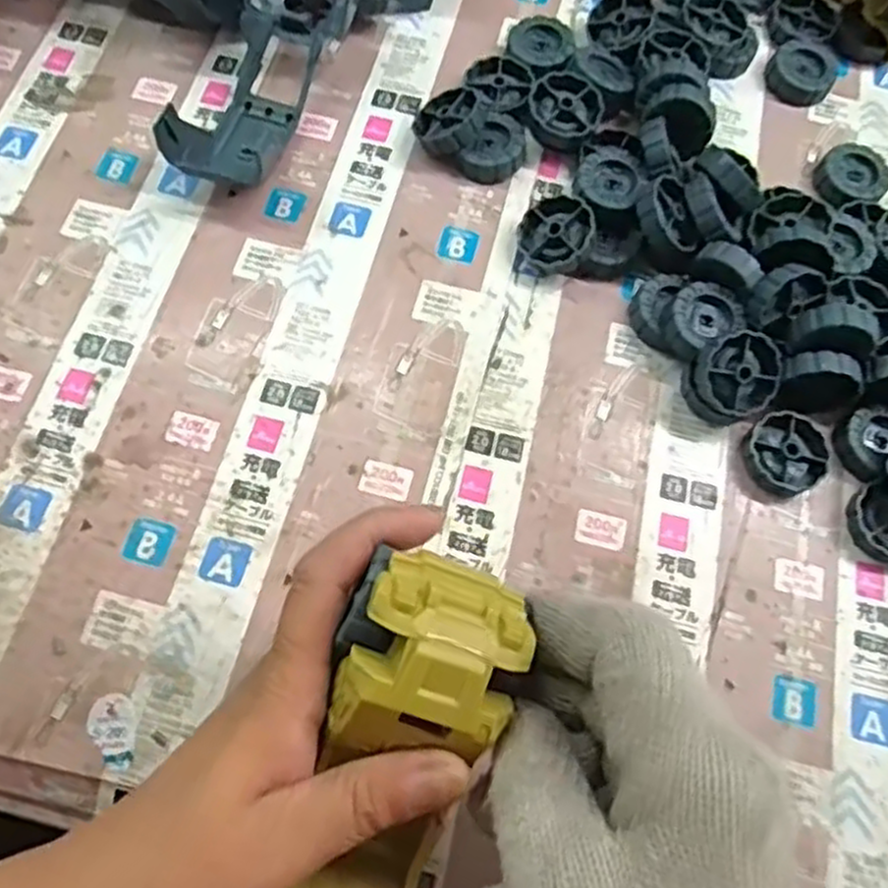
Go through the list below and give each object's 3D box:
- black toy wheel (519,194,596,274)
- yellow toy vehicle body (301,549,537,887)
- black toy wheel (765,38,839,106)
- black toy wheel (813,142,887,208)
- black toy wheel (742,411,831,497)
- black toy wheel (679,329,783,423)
[{"bbox_3d":[0.058,-0.107,0.402,0.039,0.013,0.039,-5,77,23],"label":"black toy wheel"},{"bbox_3d":[-0.020,0.121,0.258,0.053,0.047,0.166,21,96,6],"label":"yellow toy vehicle body"},{"bbox_3d":[0.213,-0.222,0.467,0.038,0.013,0.038,1,68,-2],"label":"black toy wheel"},{"bbox_3d":[0.228,-0.148,0.437,0.038,0.013,0.037,1,68,-2],"label":"black toy wheel"},{"bbox_3d":[0.167,0.003,0.379,0.039,0.011,0.044,33,71,11],"label":"black toy wheel"},{"bbox_3d":[0.137,-0.033,0.376,0.041,0.025,0.040,-20,104,-3],"label":"black toy wheel"}]

